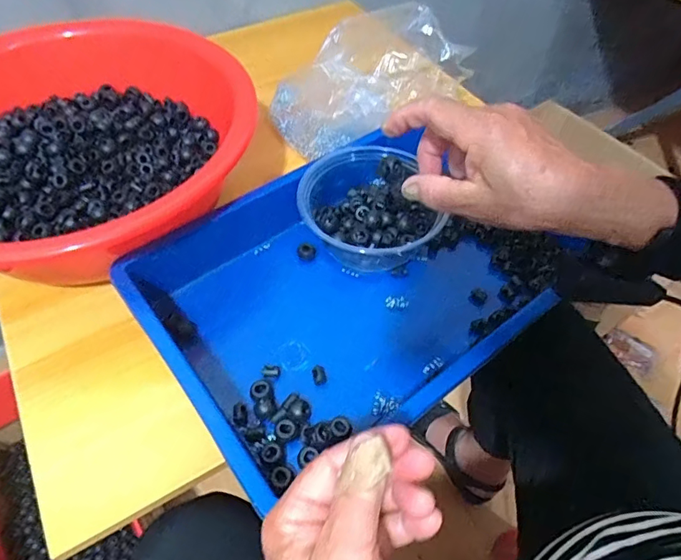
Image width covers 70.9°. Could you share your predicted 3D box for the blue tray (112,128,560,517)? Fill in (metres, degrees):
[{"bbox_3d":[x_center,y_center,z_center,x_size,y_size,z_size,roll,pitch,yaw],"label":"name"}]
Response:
[{"bbox_3d":[0.002,0.001,0.419,0.316,0.060,0.228,-33,61,-23],"label":"blue tray"}]

